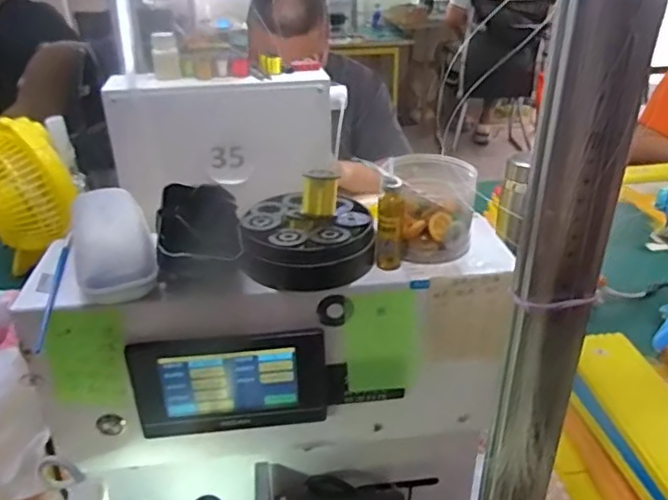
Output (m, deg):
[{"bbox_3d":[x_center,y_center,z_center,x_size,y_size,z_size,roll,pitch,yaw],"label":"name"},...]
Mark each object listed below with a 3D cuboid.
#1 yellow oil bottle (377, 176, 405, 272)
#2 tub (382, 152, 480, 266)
[{"bbox_3d":[0.040,-0.017,0.409,0.017,0.070,0.020,3,31,6],"label":"yellow oil bottle"},{"bbox_3d":[0.071,-0.029,0.418,0.055,0.066,0.059,-1,30,0],"label":"tub"}]

